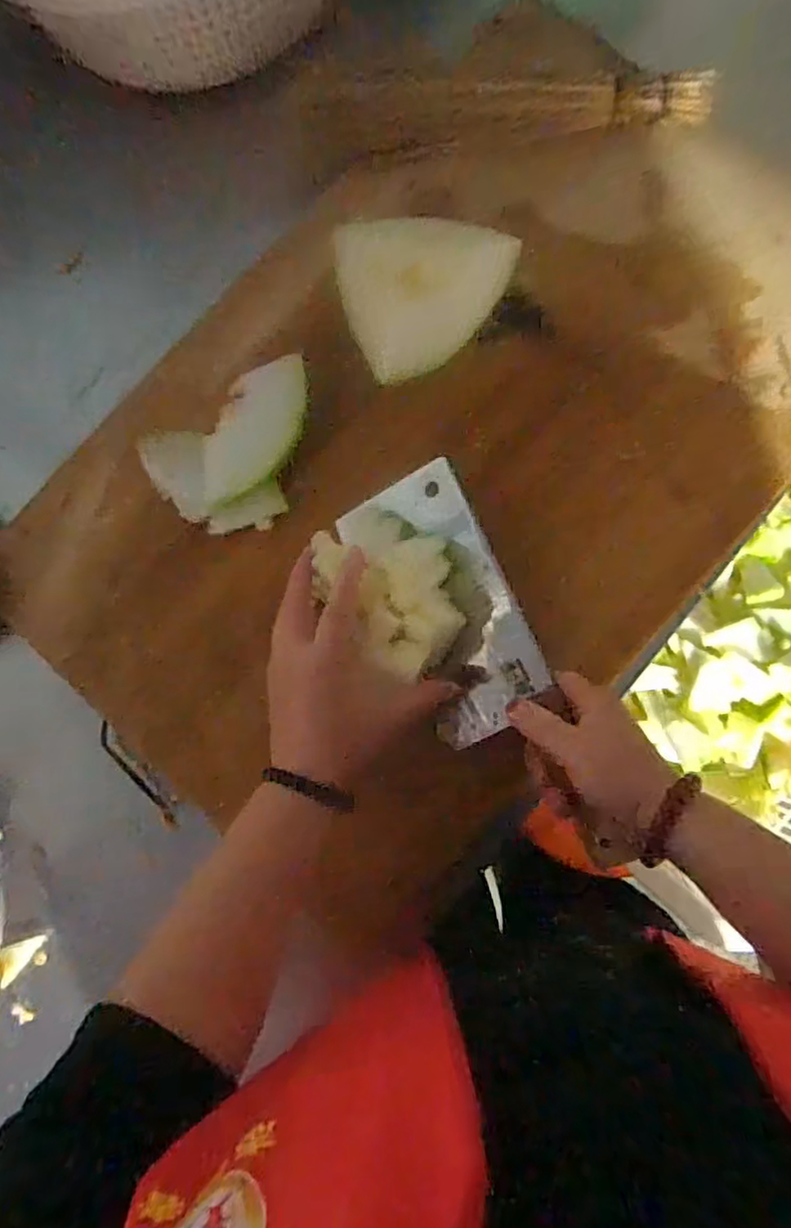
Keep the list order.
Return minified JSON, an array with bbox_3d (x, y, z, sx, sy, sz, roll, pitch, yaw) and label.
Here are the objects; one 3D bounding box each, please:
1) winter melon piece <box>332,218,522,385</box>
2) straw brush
[{"bbox_3d":[0.022,-0.230,0.485,0.131,0.064,0.113,-2,86,4],"label":"winter melon piece"},{"bbox_3d":[0.078,-0.401,0.525,0.330,0.046,0.076,-2,84,5],"label":"straw brush"}]

